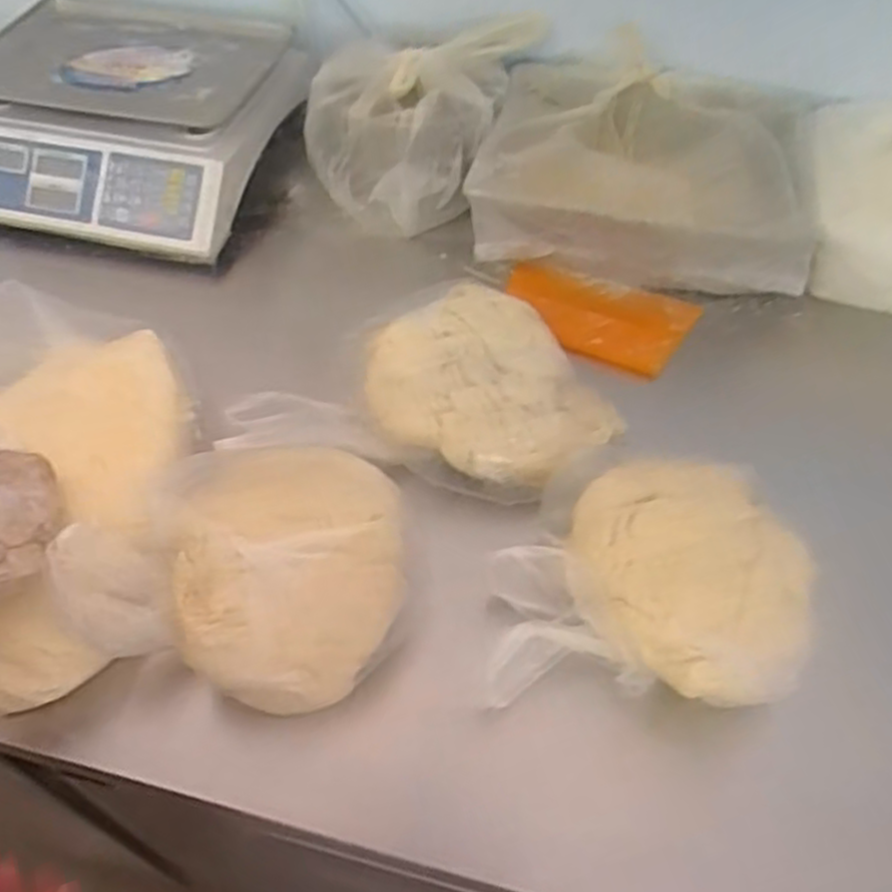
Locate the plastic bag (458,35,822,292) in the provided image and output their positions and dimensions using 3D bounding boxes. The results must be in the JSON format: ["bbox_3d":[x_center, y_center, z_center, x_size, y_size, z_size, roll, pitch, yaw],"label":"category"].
[{"bbox_3d":[0.209,-0.292,0.835,0.325,0.100,0.269,11,52,9],"label":"plastic bag"}]

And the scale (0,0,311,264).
[{"bbox_3d":[-0.366,-0.379,0.909,0.344,0.094,0.321,12,52,10],"label":"scale"}]

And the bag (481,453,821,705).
[{"bbox_3d":[0.140,0.092,0.561,0.202,0.074,0.171,4,51,4],"label":"bag"}]

